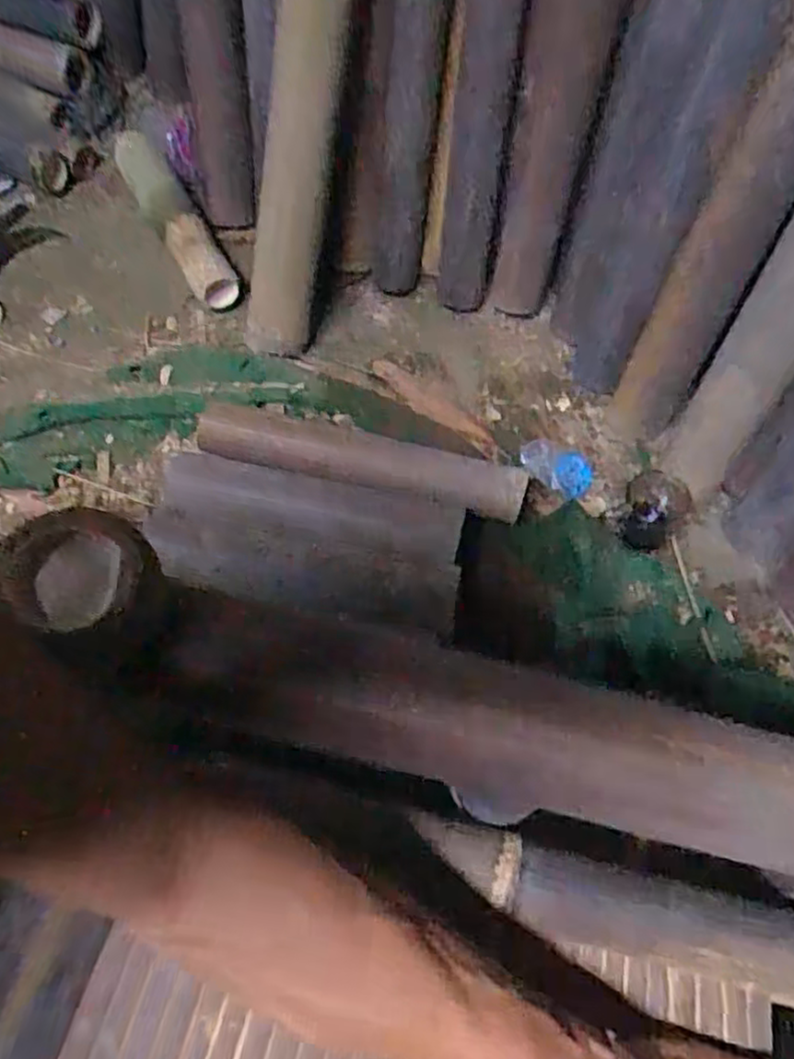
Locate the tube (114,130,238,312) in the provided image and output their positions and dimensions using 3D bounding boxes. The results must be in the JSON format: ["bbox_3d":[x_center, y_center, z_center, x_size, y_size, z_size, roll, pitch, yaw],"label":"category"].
[{"bbox_3d":[-0.322,-0.454,1.024,0.065,0.080,0.351,-25,66,-16],"label":"tube"}]

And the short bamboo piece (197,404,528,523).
[{"bbox_3d":[-0.046,-0.084,0.850,0.389,0.066,0.064,14,62,4],"label":"short bamboo piece"}]

